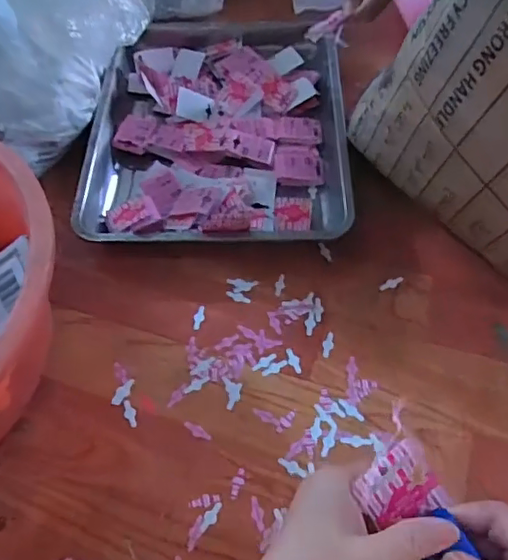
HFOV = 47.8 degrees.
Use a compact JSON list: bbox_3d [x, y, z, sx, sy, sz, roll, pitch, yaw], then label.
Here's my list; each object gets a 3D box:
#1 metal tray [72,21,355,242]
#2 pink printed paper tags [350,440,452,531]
[{"bbox_3d":[-0.047,-0.219,0.813,0.341,0.051,0.439,-1,56,1],"label":"metal tray"},{"bbox_3d":[0.087,0.126,0.340,0.047,0.057,0.008,-37,23,-13],"label":"pink printed paper tags"}]

